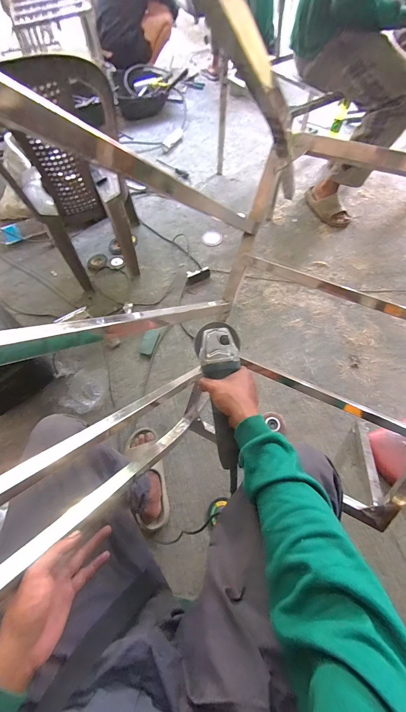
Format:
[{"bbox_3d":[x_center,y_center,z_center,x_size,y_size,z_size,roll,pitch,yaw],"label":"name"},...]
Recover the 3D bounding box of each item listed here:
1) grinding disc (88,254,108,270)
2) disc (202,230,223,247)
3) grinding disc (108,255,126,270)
[{"bbox_3d":[-0.505,-0.449,1.392,0.087,0.010,0.096,39,70,19],"label":"grinding disc"},{"bbox_3d":[0.048,-0.591,1.467,0.101,0.011,0.107,-1,63,2],"label":"disc"},{"bbox_3d":[-0.410,-0.450,1.406,0.080,0.017,0.092,-12,63,-4],"label":"grinding disc"}]

